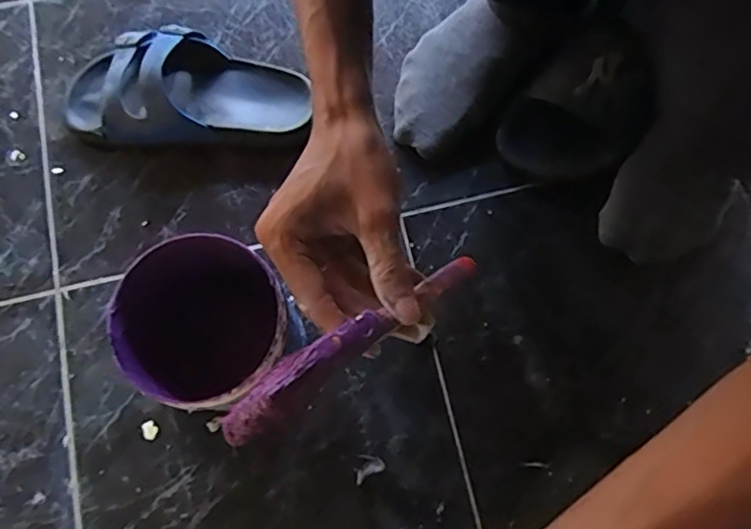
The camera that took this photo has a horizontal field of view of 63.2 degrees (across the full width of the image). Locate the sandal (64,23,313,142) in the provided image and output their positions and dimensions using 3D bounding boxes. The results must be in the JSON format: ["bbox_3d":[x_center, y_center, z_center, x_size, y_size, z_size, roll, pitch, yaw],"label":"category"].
[{"bbox_3d":[-0.170,-0.162,0.539,0.212,0.066,0.089,1,74,2],"label":"sandal"}]

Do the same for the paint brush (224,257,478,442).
[{"bbox_3d":[0.000,0.033,0.318,0.012,0.055,0.189,47,38,13],"label":"paint brush"}]

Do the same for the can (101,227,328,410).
[{"bbox_3d":[-0.111,0.049,0.442,0.102,0.141,0.111,0,74,2],"label":"can"}]

